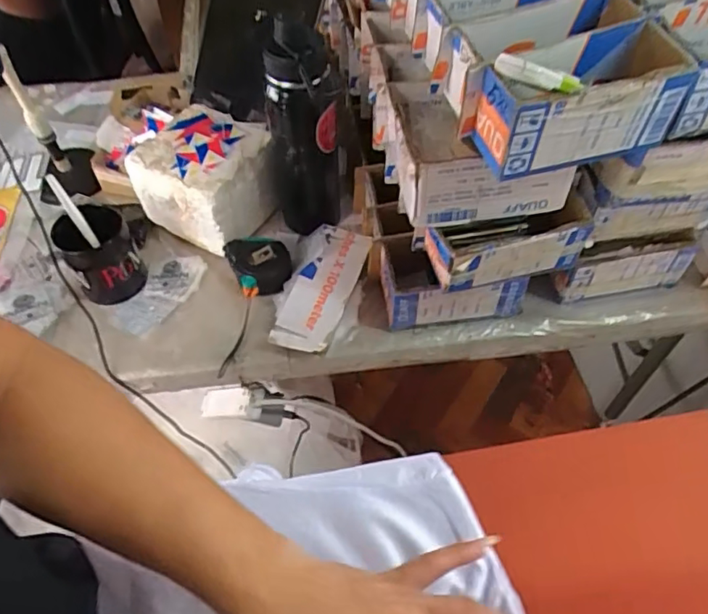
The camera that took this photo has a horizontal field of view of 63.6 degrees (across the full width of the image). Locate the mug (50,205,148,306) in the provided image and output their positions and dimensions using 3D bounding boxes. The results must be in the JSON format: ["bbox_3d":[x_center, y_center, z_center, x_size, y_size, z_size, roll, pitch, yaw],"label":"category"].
[{"bbox_3d":[-0.303,-0.060,0.687,0.081,0.093,0.075,-1,55,1],"label":"mug"}]

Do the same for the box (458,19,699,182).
[{"bbox_3d":[0.181,-0.166,0.457,0.164,0.081,0.076,-16,56,-10],"label":"box"}]

